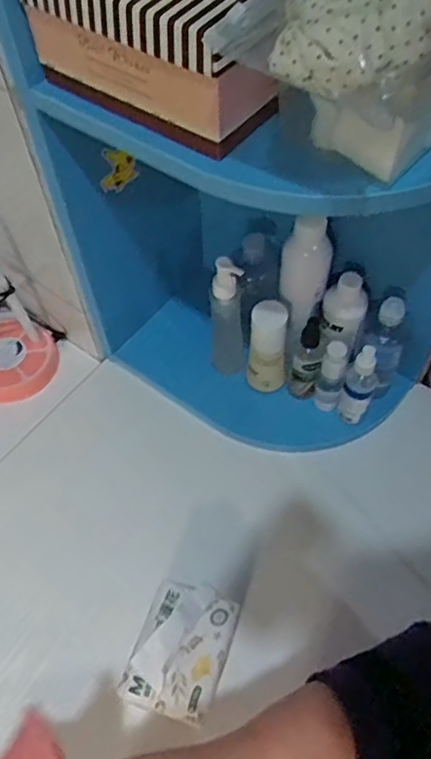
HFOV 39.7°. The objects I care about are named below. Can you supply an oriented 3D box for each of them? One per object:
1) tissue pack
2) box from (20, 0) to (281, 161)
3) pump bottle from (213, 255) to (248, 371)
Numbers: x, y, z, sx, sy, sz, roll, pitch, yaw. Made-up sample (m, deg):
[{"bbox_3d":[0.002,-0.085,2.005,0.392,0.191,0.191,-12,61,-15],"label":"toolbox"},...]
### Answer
[{"bbox_3d":[-0.033,0.280,0.610,0.097,0.081,0.150,19,60,9],"label":"tissue pack"},{"bbox_3d":[-0.049,-0.250,0.447,0.211,0.097,0.071,31,63,15],"label":"box"},{"bbox_3d":[0.015,-0.079,0.750,0.047,0.199,0.054,-1,57,2],"label":"pump bottle"}]

